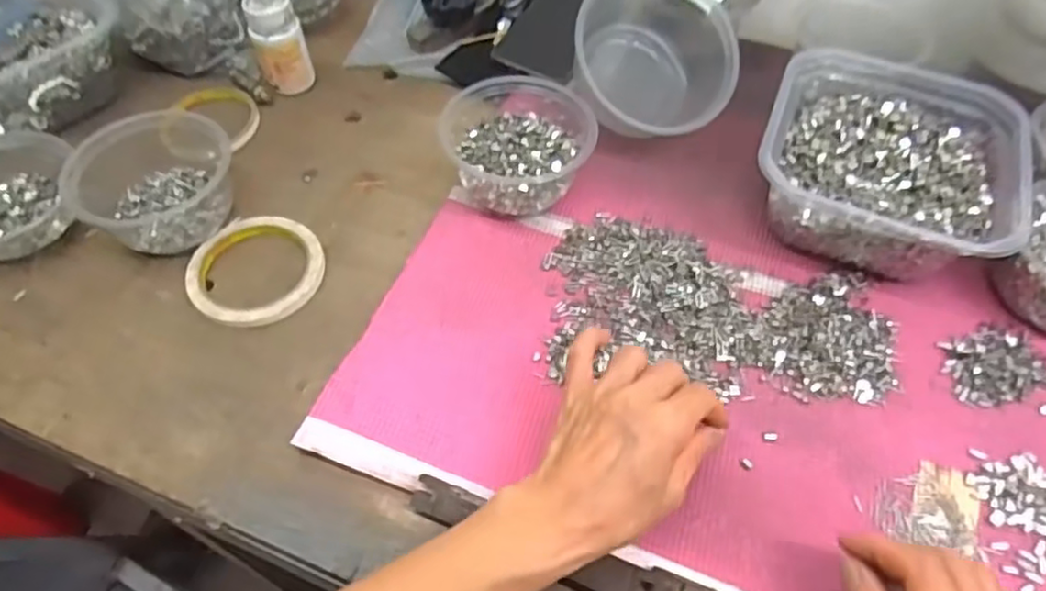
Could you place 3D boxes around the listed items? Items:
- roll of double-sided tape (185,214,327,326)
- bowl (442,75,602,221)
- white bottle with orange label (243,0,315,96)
[{"bbox_3d":[-0.200,-0.022,0.492,0.100,0.012,0.097,0,55,-1],"label":"roll of double-sided tape"},{"bbox_3d":[-0.006,-0.122,0.525,0.107,0.059,0.116,0,55,-1],"label":"bowl"},{"bbox_3d":[-0.220,-0.228,0.595,0.044,0.080,0.044,-1,61,2],"label":"white bottle with orange label"}]

